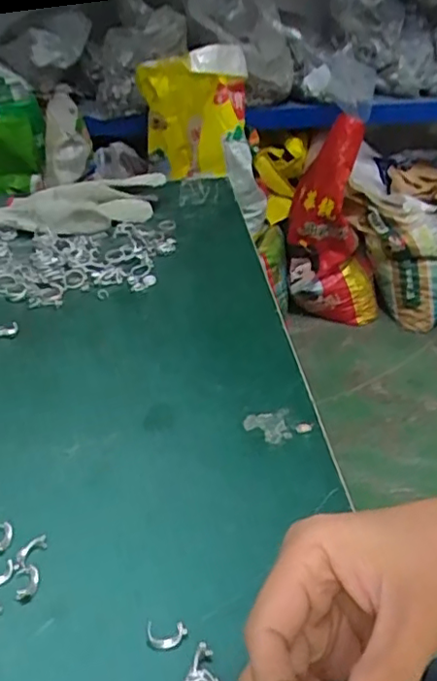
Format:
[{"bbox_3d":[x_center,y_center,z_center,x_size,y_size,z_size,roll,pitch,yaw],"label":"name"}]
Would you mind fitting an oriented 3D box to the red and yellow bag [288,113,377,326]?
[{"bbox_3d":[0.344,-0.340,1.797,0.270,0.589,0.200,0,35,1],"label":"red and yellow bag"}]

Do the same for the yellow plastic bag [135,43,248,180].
[{"bbox_3d":[-0.060,-0.591,1.589,0.295,0.320,0.242,0,35,2],"label":"yellow plastic bag"}]

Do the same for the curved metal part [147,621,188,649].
[{"bbox_3d":[-0.025,0.146,0.303,0.019,0.005,0.011,-4,35,-4],"label":"curved metal part"}]

